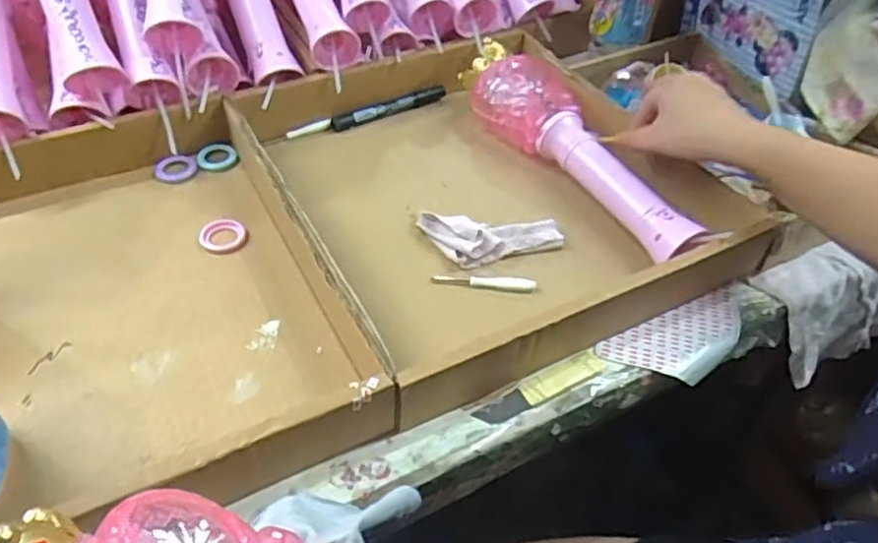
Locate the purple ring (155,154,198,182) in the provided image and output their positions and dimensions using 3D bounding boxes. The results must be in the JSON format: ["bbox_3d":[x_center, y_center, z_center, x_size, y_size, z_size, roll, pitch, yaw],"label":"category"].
[{"bbox_3d":[-0.247,-0.097,0.627,0.038,0.008,0.033,-20,51,-20],"label":"purple ring"}]

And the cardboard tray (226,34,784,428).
[{"bbox_3d":[0.067,-0.097,0.627,0.413,0.052,0.413,-20,51,-21],"label":"cardboard tray"}]

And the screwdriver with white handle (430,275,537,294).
[{"bbox_3d":[0.037,0.008,0.542,0.084,0.006,0.013,3,47,0],"label":"screwdriver with white handle"}]

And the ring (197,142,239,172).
[{"bbox_3d":[-0.213,-0.111,0.640,0.037,0.010,0.031,-16,50,-17],"label":"ring"}]

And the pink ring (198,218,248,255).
[{"bbox_3d":[-0.183,-0.030,0.565,0.039,0.009,0.035,-16,50,-17],"label":"pink ring"}]

